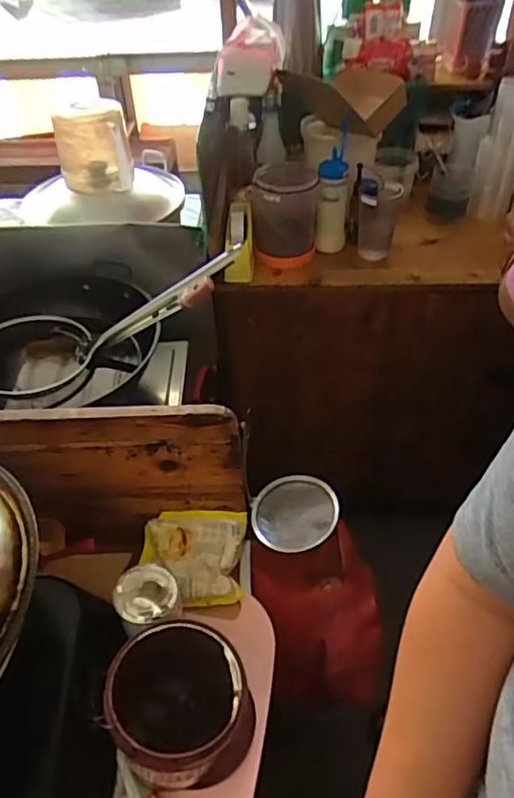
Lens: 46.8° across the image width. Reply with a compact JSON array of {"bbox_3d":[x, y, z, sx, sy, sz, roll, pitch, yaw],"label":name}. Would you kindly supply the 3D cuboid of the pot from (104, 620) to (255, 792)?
[{"bbox_3d":[-0.084,0.312,0.621,0.130,0.142,0.149,-28,51,-23],"label":"pot"}]

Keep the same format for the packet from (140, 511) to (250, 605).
[{"bbox_3d":[-0.085,0.209,0.784,0.134,0.022,0.117,1,72,2],"label":"packet"}]

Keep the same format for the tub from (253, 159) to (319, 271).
[{"bbox_3d":[0.055,-0.363,1.172,0.120,0.168,0.100,0,45,3],"label":"tub"}]

